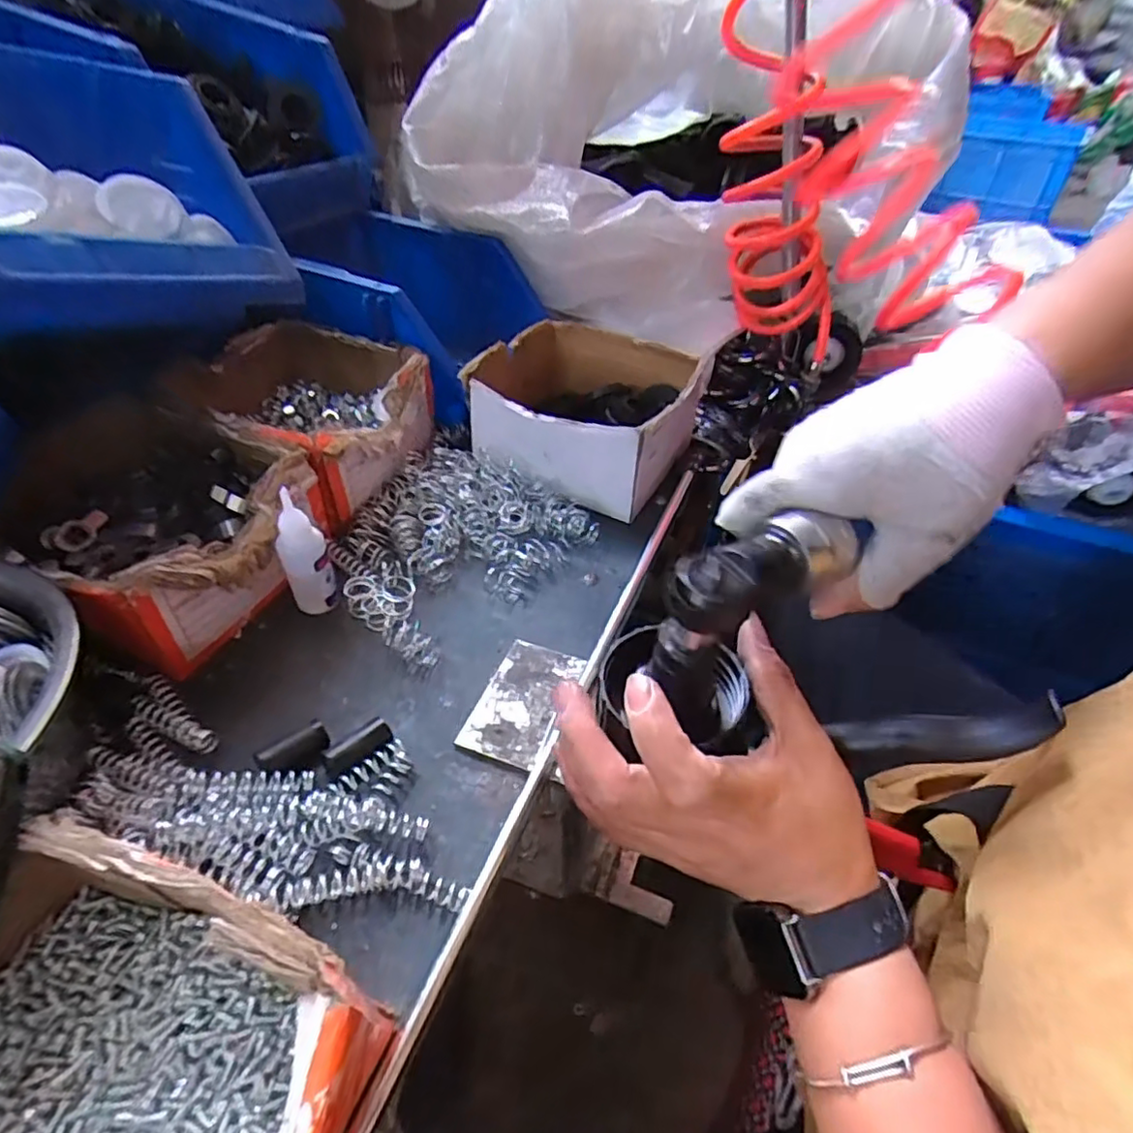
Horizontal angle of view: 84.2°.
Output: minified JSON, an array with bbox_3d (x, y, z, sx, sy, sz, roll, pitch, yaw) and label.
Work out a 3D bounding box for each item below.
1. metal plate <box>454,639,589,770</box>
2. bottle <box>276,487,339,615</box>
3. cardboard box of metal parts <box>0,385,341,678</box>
[{"bbox_3d":[-0.022,0.072,0.336,0.043,0.007,0.073,17,45,14],"label":"metal plate"},{"bbox_3d":[-0.149,-0.008,0.356,0.025,0.083,0.024,-15,46,-18],"label":"bottle"},{"bbox_3d":[-0.242,-0.024,0.377,0.160,0.081,0.146,16,45,14],"label":"cardboard box of metal parts"}]

